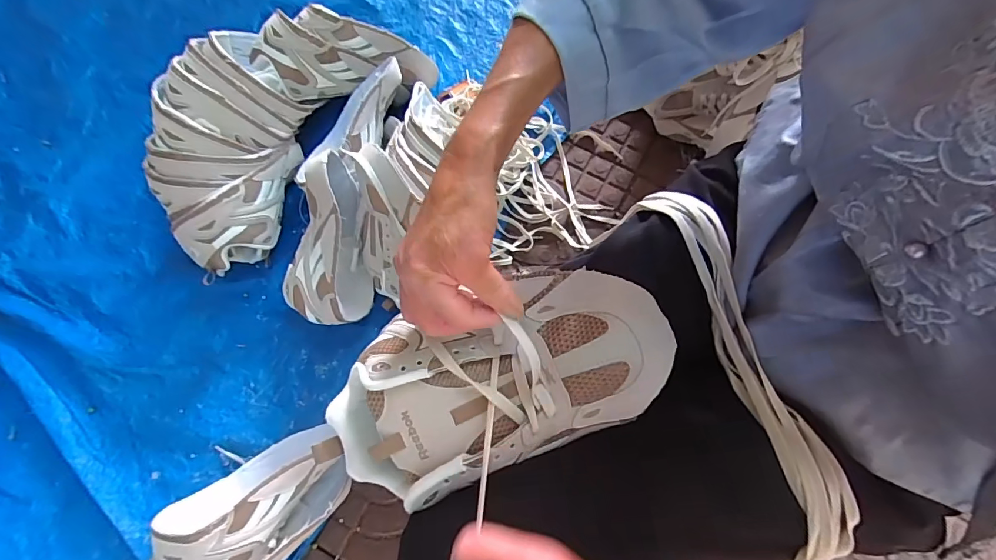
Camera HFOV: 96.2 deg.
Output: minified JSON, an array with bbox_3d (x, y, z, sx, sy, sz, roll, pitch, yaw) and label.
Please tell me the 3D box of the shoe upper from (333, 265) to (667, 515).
[{"bbox_3d":[-0.007,0.067,0.308,0.240,0.055,0.116,-22,75,6],"label":"shoe upper"}]

